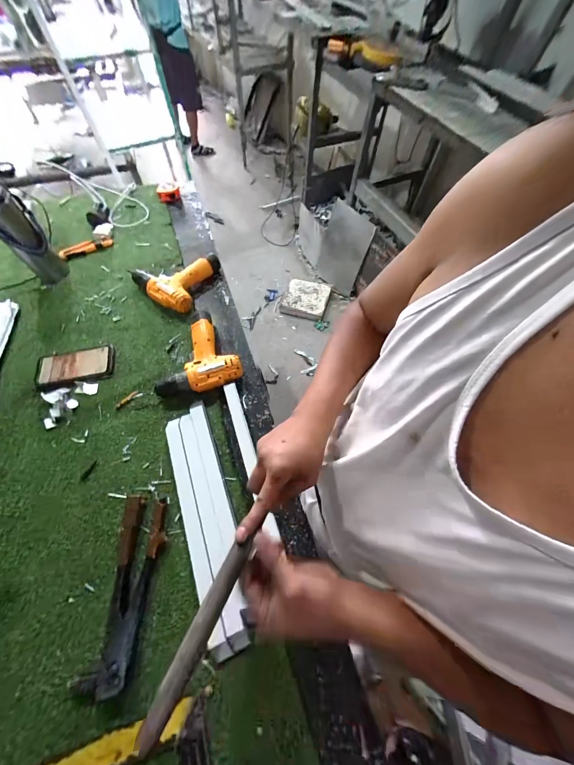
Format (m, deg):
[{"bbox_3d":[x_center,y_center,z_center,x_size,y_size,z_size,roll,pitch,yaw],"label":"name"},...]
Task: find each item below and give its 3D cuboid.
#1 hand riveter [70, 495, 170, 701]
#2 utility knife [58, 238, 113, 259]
[{"bbox_3d":[-0.258,0.323,0.437,0.077,0.030,0.253,5,64,0],"label":"hand riveter"},{"bbox_3d":[-0.584,-0.394,0.789,0.141,0.024,0.029,-29,69,-16],"label":"utility knife"}]

